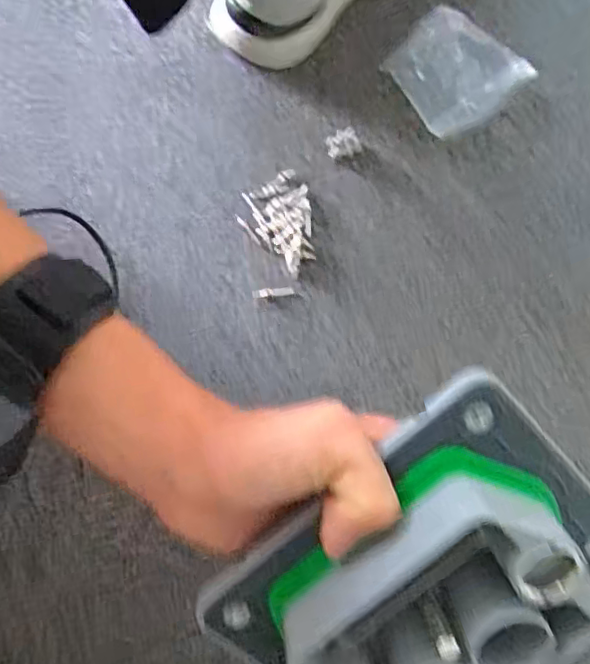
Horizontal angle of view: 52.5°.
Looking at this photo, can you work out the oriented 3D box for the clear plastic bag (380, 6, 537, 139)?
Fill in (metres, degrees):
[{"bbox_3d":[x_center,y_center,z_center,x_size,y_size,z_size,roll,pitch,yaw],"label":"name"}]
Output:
[{"bbox_3d":[0.132,-0.217,0.500,0.091,0.039,0.096,-42,80,-12],"label":"clear plastic bag"}]

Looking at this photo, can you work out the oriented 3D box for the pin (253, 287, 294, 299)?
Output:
[{"bbox_3d":[-0.017,-0.031,0.460,0.032,0.004,0.007,-5,74,-3],"label":"pin"}]

